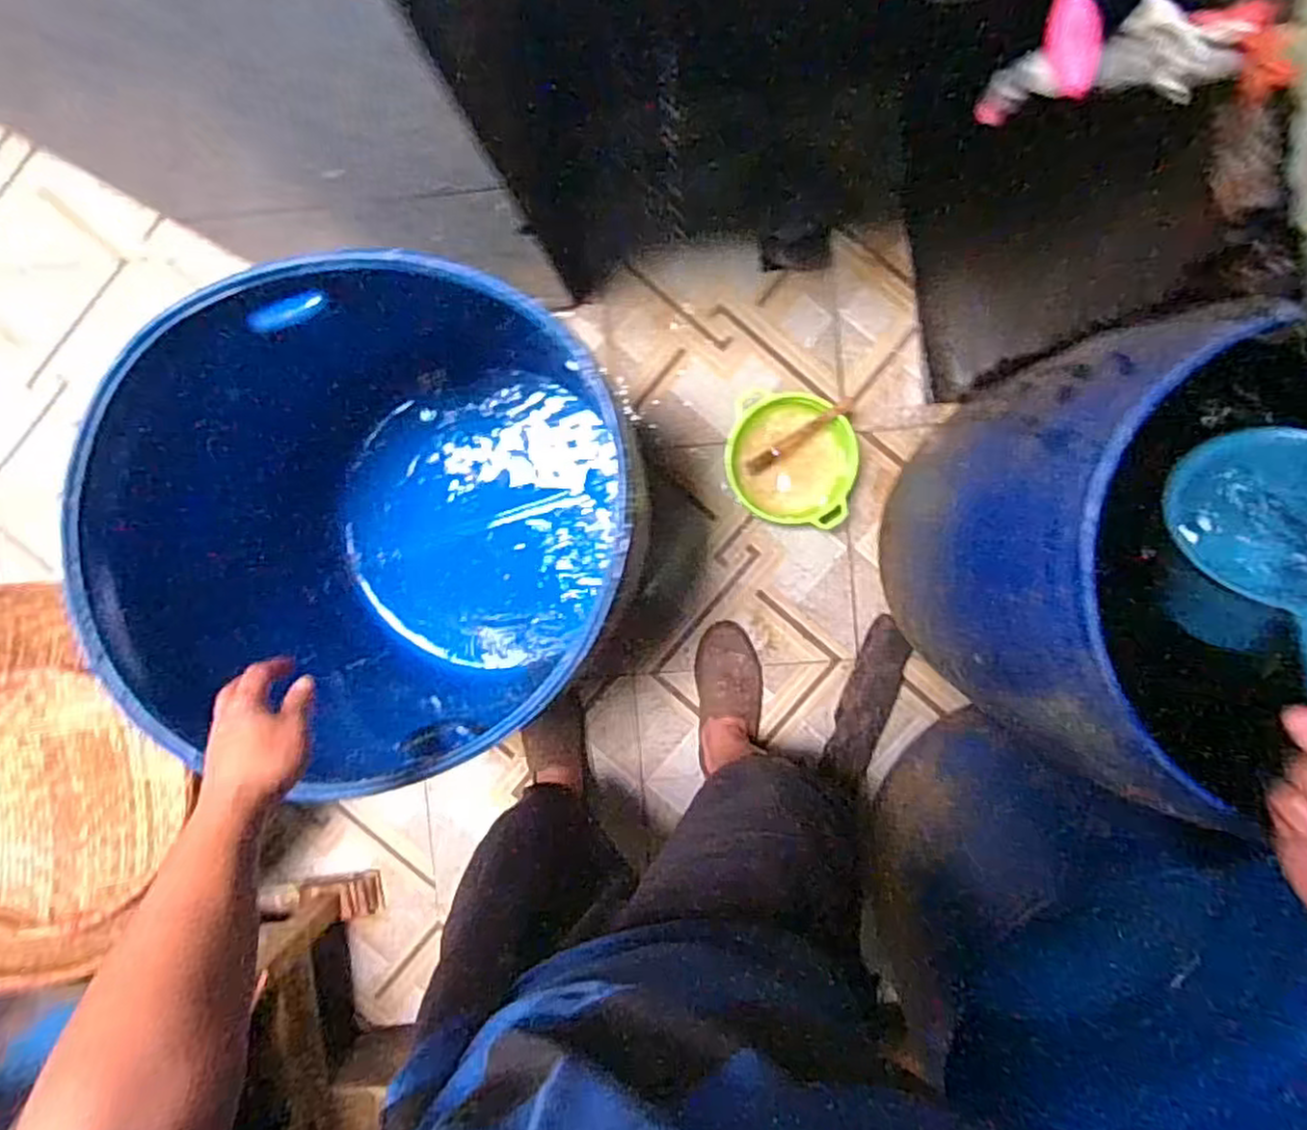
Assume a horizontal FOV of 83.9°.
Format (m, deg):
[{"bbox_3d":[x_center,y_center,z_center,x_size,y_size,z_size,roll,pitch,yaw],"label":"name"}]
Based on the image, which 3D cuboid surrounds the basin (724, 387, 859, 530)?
[{"bbox_3d":[0.233,-0.181,1.243,0.209,0.093,0.213,0,93,3],"label":"basin"}]

